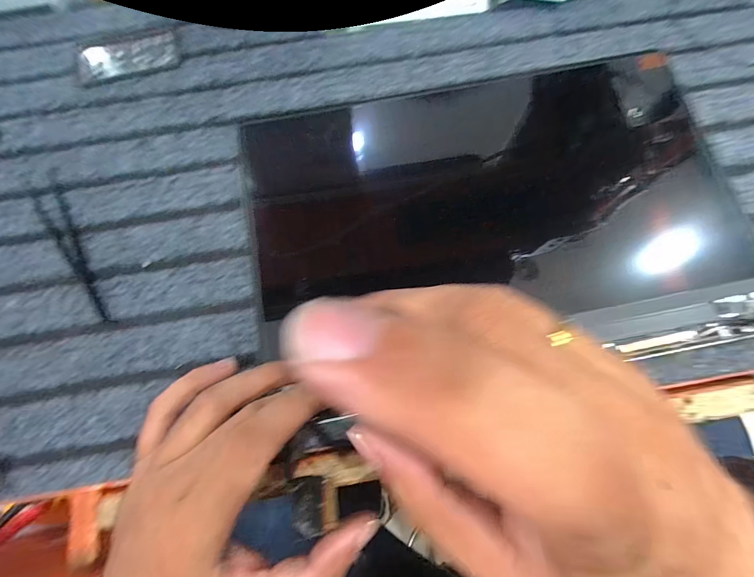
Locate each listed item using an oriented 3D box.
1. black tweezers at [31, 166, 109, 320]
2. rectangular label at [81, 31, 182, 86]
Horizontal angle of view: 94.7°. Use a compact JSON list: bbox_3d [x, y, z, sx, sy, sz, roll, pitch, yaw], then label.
[{"bbox_3d":[-0.205,-0.028,0.230,0.019,0.004,0.117,-28,76,-6],"label":"black tweezers"},{"bbox_3d":[-0.196,-0.182,0.274,0.076,0.004,0.036,-18,75,-3],"label":"rectangular label"}]

